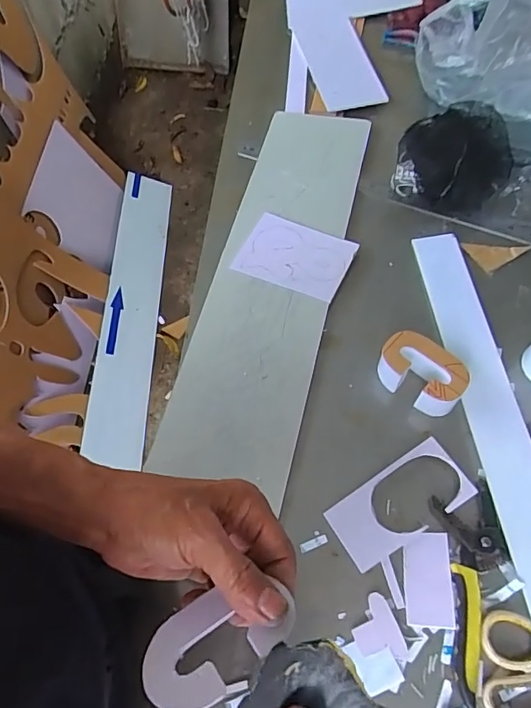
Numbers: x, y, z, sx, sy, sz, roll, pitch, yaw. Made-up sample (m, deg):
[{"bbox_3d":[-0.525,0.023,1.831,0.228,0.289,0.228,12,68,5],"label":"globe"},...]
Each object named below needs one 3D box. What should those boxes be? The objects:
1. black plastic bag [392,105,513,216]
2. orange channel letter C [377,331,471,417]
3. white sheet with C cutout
[{"bbox_3d":[0.239,-0.250,0.613,0.132,0.061,0.144,23,65,13],"label":"black plastic bag"},{"bbox_3d":[0.155,0.019,0.489,0.084,0.045,0.048,36,69,19],"label":"orange channel letter C"},{"bbox_3d":[0.122,0.136,0.446,0.127,0.005,0.061,-32,62,-10],"label":"white sheet with C cutout"}]

